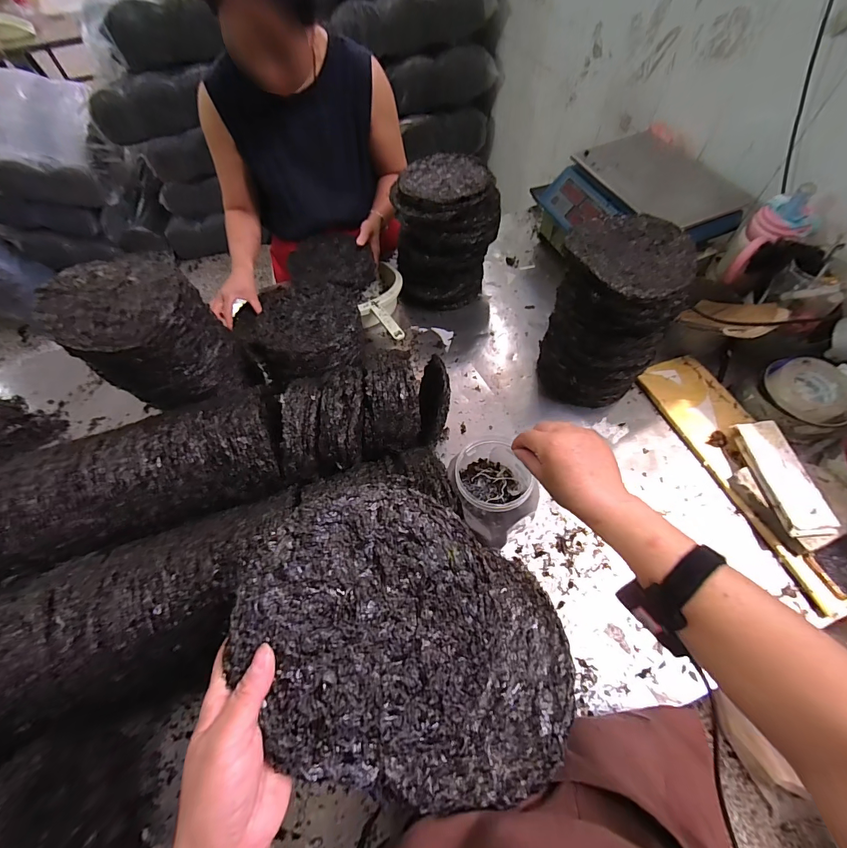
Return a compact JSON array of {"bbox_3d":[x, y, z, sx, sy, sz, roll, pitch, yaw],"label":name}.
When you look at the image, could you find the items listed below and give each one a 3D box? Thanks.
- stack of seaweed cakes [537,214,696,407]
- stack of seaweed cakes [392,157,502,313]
[{"bbox_3d":[0.343,-0.190,0.742,0.210,0.312,0.190,35,67,20],"label":"stack of seaweed cakes"},{"bbox_3d":[0.055,-0.442,0.930,0.227,0.271,0.208,12,62,10],"label":"stack of seaweed cakes"}]

